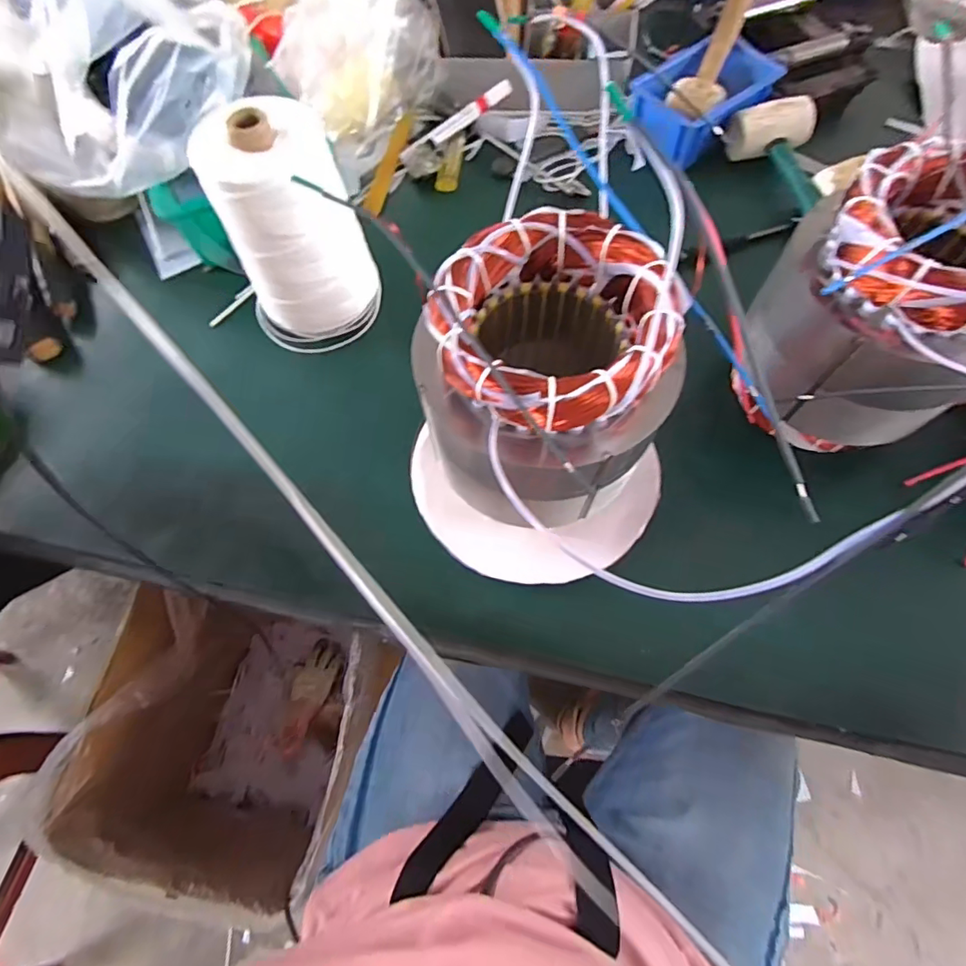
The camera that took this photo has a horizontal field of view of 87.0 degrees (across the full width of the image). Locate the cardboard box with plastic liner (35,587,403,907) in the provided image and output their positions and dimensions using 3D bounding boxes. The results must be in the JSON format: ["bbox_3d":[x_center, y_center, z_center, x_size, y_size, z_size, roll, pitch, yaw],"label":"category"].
[{"bbox_3d":[-0.356,0.378,0.806,0.360,0.382,0.310,11,68,4],"label":"cardboard box with plastic liner"}]

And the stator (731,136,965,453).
[{"bbox_3d":[0.279,-0.117,0.366,0.133,0.172,0.142,-14,69,-6],"label":"stator"}]

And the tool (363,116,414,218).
[{"bbox_3d":[-0.107,-0.367,0.584,0.020,0.006,0.153,20,70,-16],"label":"tool"}]

